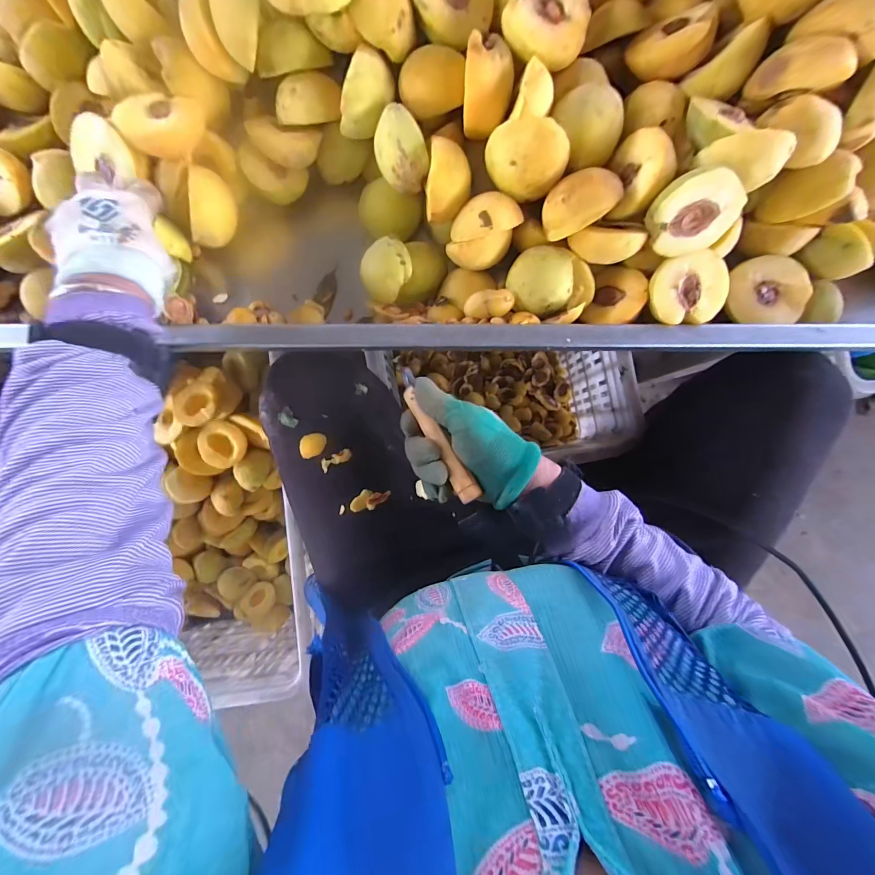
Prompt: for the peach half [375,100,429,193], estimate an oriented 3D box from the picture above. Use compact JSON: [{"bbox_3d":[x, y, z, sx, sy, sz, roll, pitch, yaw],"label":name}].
[{"bbox_3d":[-0.030,-0.259,0.348,0.046,0.031,0.062,-5,122,24],"label":"peach half"}]

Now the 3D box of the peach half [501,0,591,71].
[{"bbox_3d":[0.090,-0.342,0.310,0.066,0.025,0.075,16,89,1],"label":"peach half"}]

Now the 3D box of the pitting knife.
[{"bbox_3d":[-0.002,-0.004,0.331,0.018,0.010,0.129,-30,76,0],"label":"pitting knife"}]

